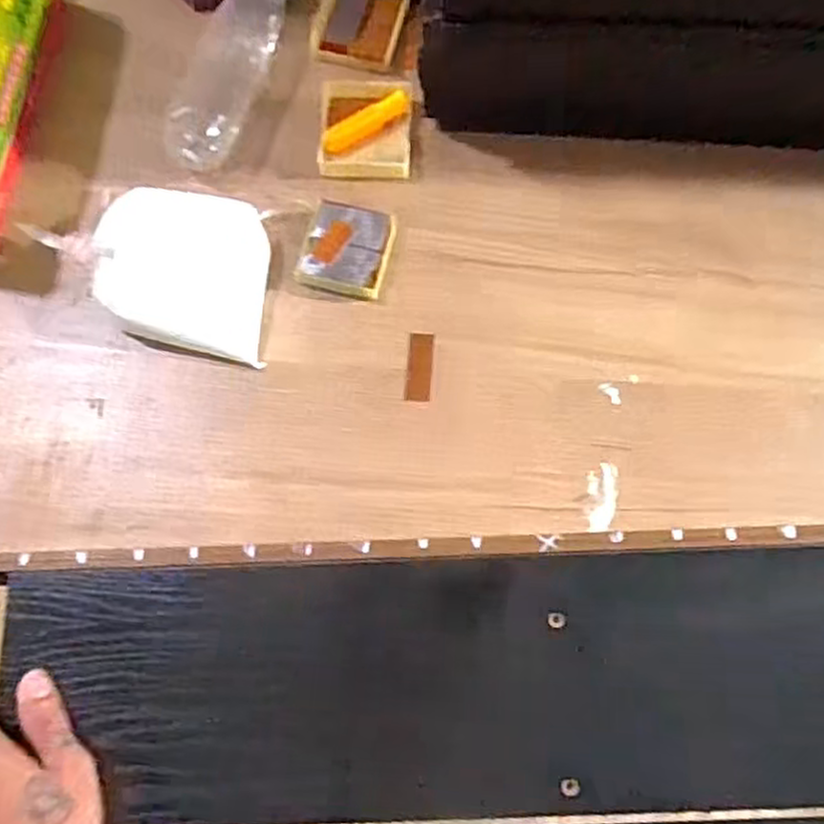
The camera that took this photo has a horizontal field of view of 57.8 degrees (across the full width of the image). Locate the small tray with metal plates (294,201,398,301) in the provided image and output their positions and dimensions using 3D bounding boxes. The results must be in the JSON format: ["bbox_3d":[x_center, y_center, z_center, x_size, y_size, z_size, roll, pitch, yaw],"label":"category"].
[{"bbox_3d":[-0.049,-0.126,0.562,0.065,0.019,0.071,14,75,6],"label":"small tray with metal plates"}]

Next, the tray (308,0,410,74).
[{"bbox_3d":[-0.044,-0.325,0.620,0.073,0.011,0.085,13,75,6],"label":"tray"}]

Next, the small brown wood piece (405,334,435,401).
[{"bbox_3d":[0.006,-0.033,0.549,0.018,0.009,0.050,3,74,3],"label":"small brown wood piece"}]

